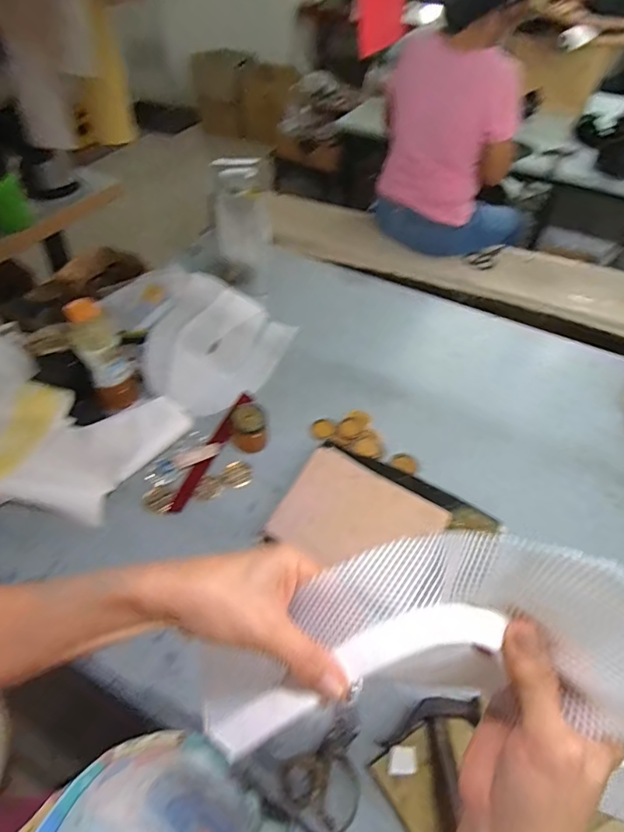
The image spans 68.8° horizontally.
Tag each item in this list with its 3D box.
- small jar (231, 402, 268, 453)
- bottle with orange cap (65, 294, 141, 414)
[{"bbox_3d":[-0.104,0.021,0.762,0.059,0.061,0.057,1,51,-1],"label":"small jar"},{"bbox_3d":[-0.346,-0.093,0.755,0.067,0.197,0.057,-21,55,-18],"label":"bottle with orange cap"}]

